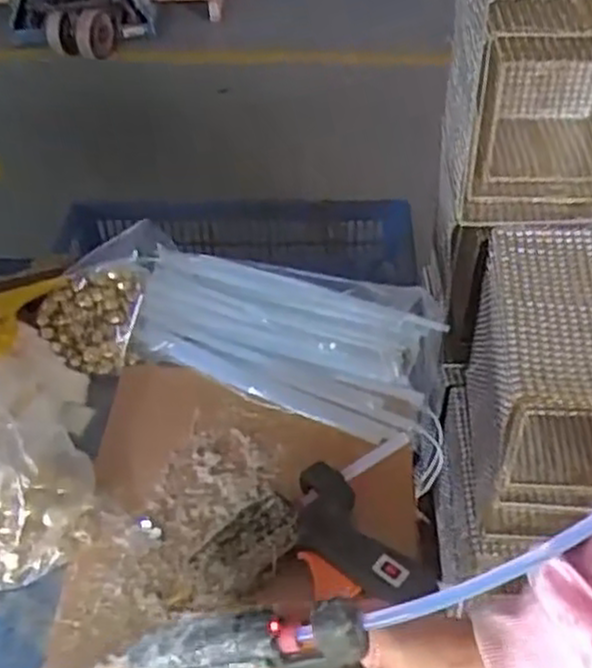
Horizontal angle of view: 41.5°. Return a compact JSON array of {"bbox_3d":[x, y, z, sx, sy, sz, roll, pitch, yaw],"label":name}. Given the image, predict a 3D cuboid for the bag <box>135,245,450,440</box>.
[{"bbox_3d":[-0.019,-0.012,0.841,0.338,0.046,0.179,18,50,17],"label":"bag"}]

